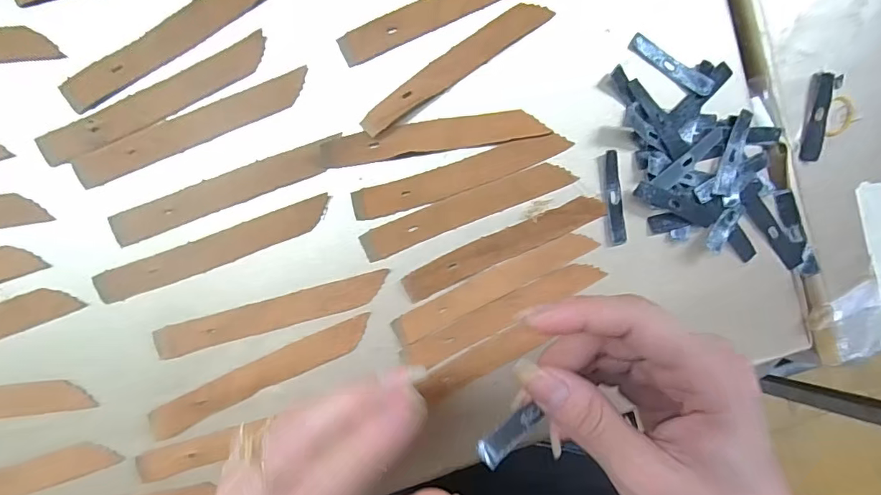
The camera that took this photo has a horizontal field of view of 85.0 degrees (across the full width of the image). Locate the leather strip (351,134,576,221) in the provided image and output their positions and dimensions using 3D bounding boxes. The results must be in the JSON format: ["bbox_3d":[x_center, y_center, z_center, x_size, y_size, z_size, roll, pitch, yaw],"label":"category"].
[{"bbox_3d":[0.012,-0.040,0.266,0.122,0.004,0.018,-19,95,-5],"label":"leather strip"}]

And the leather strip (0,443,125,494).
[{"bbox_3d":[-0.236,0.127,0.250,0.127,0.004,0.016,-18,95,-5],"label":"leather strip"}]

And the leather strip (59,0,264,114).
[{"bbox_3d":[-0.135,-0.109,0.243,0.121,0.004,0.017,-35,96,-3],"label":"leather strip"}]

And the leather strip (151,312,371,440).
[{"bbox_3d":[-0.098,0.069,0.264,0.125,0.004,0.019,-25,96,-4],"label":"leather strip"}]

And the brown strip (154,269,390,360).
[{"bbox_3d":[-0.090,0.036,0.263,0.124,0.004,0.016,-15,95,-5],"label":"brown strip"}]

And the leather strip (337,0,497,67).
[{"bbox_3d":[0.004,-0.130,0.258,0.122,0.004,0.016,-26,96,-4],"label":"leather strip"}]

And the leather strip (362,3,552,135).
[{"bbox_3d":[0.008,-0.100,0.260,0.119,0.008,0.017,-35,96,-3],"label":"leather strip"}]

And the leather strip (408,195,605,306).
[{"bbox_3d":[0.036,-0.002,0.271,0.119,0.004,0.018,-24,96,-4],"label":"leather strip"}]

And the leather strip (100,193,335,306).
[{"bbox_3d":[-0.119,0.000,0.256,0.124,0.004,0.016,-21,95,-5],"label":"leather strip"}]

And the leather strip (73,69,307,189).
[{"bbox_3d":[-0.128,-0.063,0.251,0.122,0.005,0.018,-24,96,-4],"label":"leather strip"}]

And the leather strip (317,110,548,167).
[{"bbox_3d":[-0.002,-0.061,0.260,0.121,0.009,0.017,-10,95,-6],"label":"leather strip"}]

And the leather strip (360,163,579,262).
[{"bbox_3d":[0.015,-0.022,0.269,0.121,0.004,0.017,-22,96,-4],"label":"leather strip"}]

